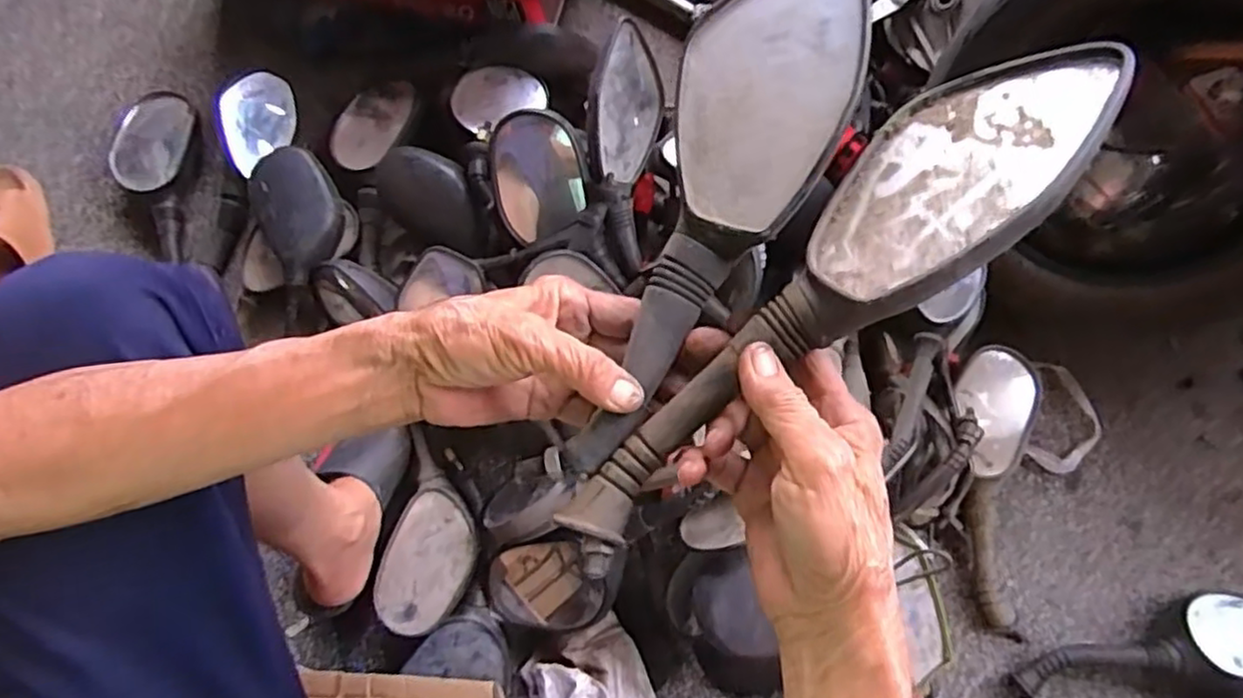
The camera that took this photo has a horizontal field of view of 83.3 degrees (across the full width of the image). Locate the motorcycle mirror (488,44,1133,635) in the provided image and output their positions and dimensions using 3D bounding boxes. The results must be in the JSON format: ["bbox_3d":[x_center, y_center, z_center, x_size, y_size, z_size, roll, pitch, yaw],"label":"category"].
[{"bbox_3d":[0.075,-0.011,0.303,0.328,0.048,0.067,-44,78,6],"label":"motorcycle mirror"}]

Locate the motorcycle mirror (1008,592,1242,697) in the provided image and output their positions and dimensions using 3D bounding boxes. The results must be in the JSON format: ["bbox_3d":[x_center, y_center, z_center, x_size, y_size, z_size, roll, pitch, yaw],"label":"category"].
[{"bbox_3d":[0.533,0.287,0.674,0.312,0.048,0.096,-1,76,1],"label":"motorcycle mirror"}]

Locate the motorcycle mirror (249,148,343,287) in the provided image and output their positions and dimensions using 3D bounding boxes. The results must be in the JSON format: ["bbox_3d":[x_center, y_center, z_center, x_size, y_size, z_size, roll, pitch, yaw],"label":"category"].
[{"bbox_3d":[-0.347,-0.149,0.743,0.094,0.042,0.141,-36,78,-8],"label":"motorcycle mirror"}]

